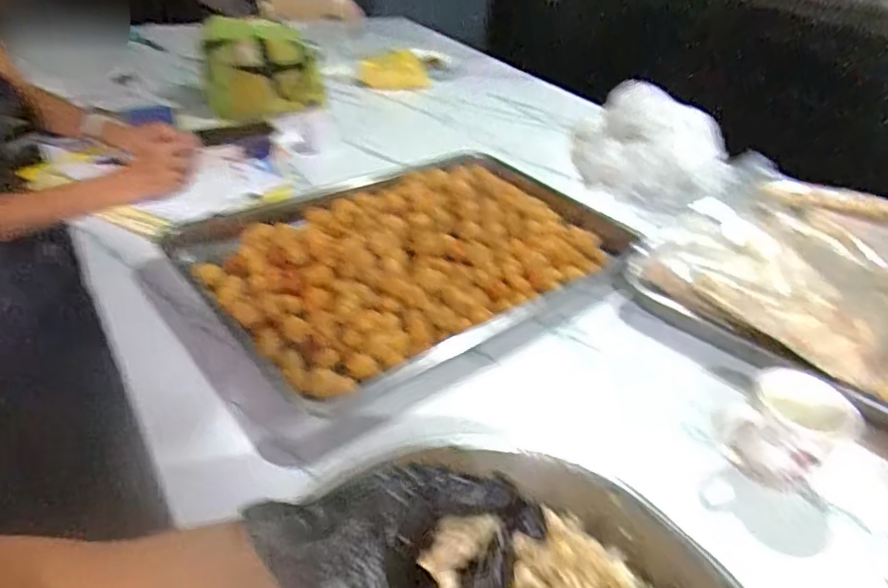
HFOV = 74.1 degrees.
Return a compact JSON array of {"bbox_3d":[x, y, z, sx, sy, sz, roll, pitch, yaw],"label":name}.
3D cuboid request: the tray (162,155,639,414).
[{"bbox_3d":[-0.026,-0.091,0.817,0.602,0.107,0.406,-22,44,-35],"label":"tray"}]

